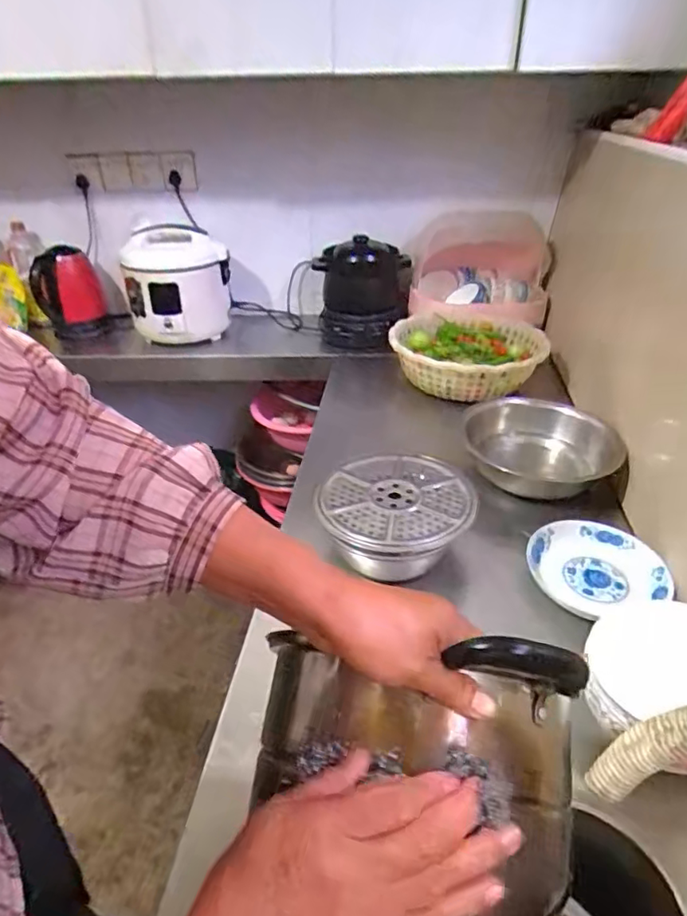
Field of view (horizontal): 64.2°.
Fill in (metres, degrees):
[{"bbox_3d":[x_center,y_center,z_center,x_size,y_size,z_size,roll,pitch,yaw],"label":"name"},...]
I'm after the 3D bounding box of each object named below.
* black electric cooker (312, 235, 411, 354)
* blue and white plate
[{"bbox_3d":[0.049,-0.425,1.420,0.237,0.232,0.226,-1,35,2],"label":"black electric cooker"},{"bbox_3d":[0.335,0.140,0.732,0.163,0.034,0.150,-2,35,1],"label":"blue and white plate"}]

